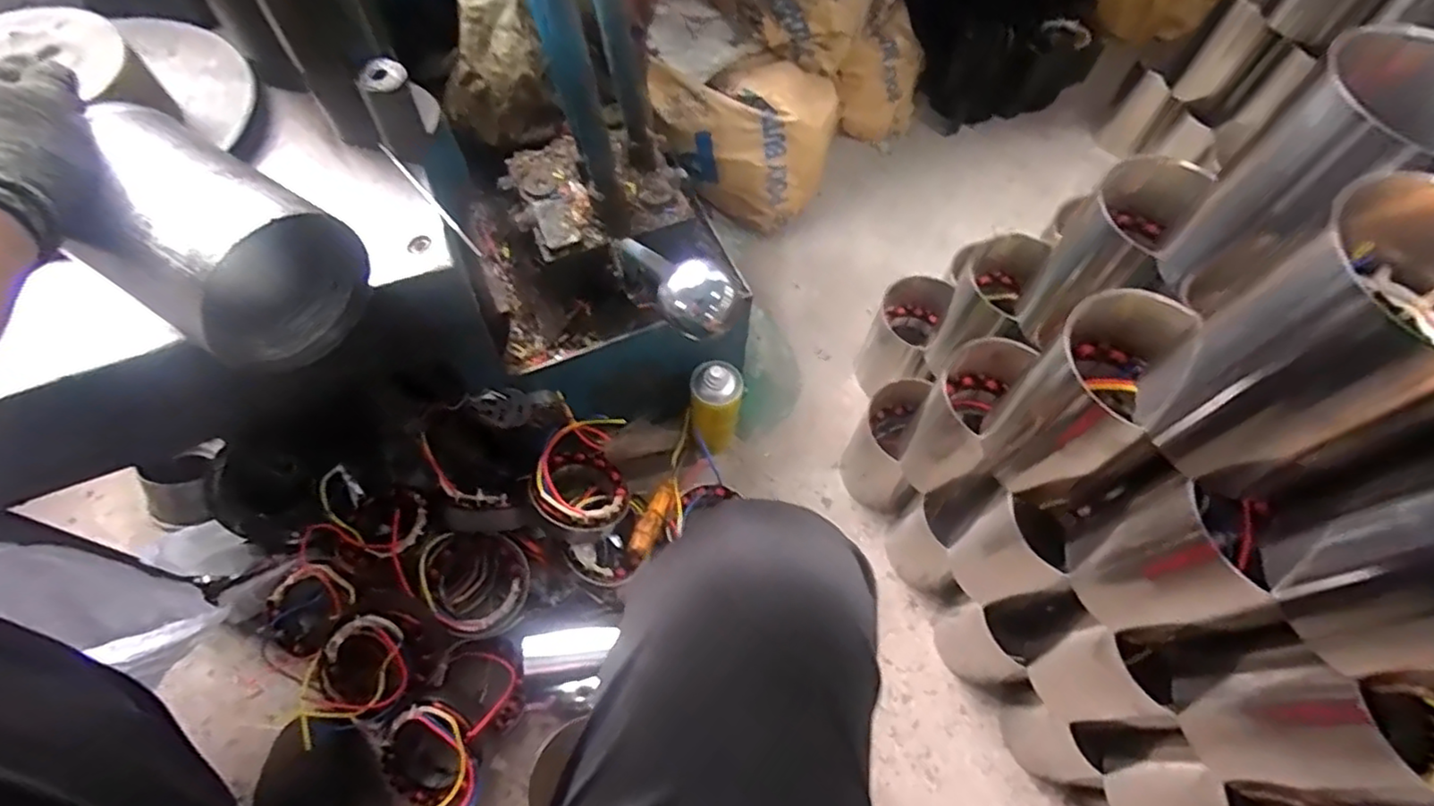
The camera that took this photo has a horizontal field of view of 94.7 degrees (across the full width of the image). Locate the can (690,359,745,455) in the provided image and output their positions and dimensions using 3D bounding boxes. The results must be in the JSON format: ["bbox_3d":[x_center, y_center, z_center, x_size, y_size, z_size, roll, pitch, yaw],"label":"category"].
[{"bbox_3d":[-0.002,0.013,0.873,0.061,0.183,0.072,1,62,-2],"label":"can"}]

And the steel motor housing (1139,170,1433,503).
[{"bbox_3d":[0.366,-0.030,0.392,0.111,0.175,0.112,-32,68,-17],"label":"steel motor housing"}]

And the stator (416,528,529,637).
[{"bbox_3d":[-0.292,0.207,0.781,0.127,0.085,0.127,-3,99,-17],"label":"stator"}]

